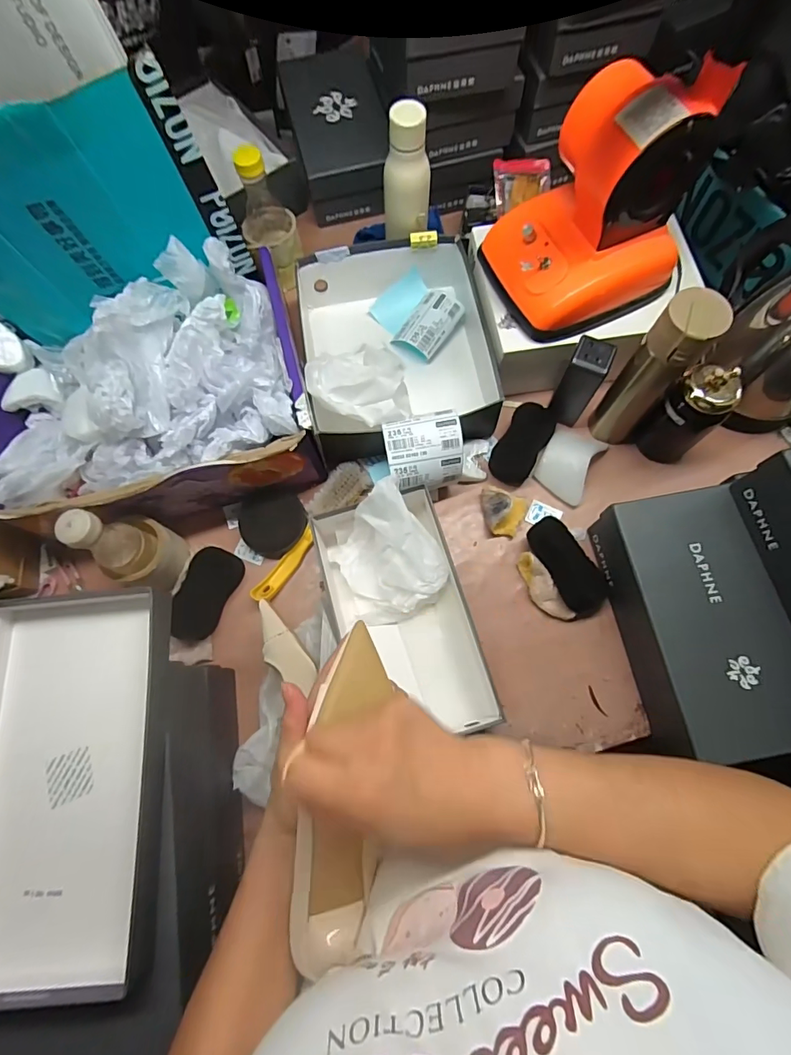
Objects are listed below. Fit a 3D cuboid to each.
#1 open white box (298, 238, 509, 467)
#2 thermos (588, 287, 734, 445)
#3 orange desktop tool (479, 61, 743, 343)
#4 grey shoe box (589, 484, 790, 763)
[{"bbox_3d":[0.003,-0.269,0.712,0.263,0.141,0.312,-8,73,0],"label":"open white box"},{"bbox_3d":[0.313,-0.182,0.579,0.069,0.230,0.055,36,78,12],"label":"thermos"},{"bbox_3d":[0.230,-0.375,0.543,0.184,0.204,0.174,-27,74,-6],"label":"orange desktop tool"},{"bbox_3d":[0.362,0.109,0.564,0.157,0.106,0.283,-7,73,0],"label":"grey shoe box"}]

